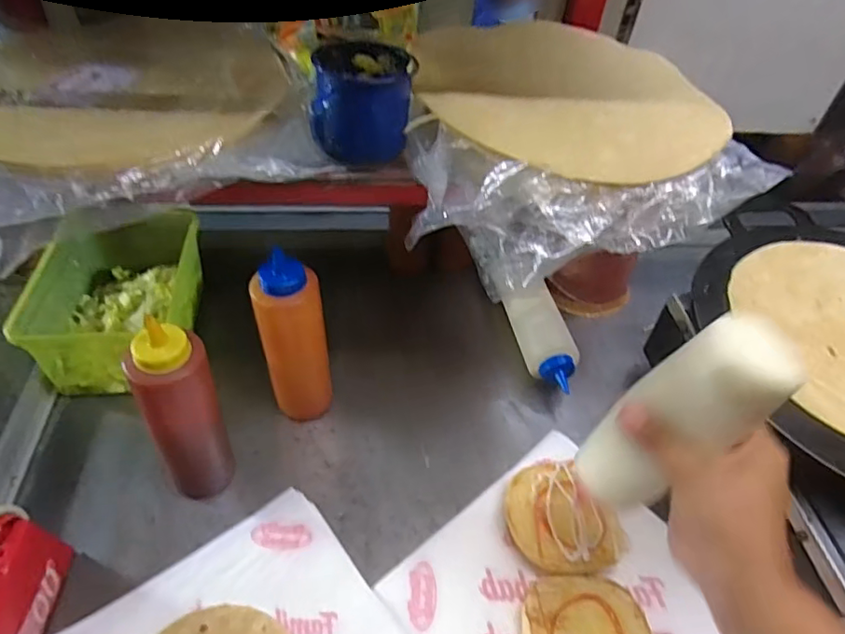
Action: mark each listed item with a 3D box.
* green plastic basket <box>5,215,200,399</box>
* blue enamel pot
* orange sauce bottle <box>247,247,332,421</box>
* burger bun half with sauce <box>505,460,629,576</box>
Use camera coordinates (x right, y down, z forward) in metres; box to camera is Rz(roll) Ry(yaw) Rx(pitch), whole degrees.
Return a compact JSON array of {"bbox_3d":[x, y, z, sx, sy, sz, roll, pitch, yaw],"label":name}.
[{"bbox_3d":[-0.336,-0.037,0.648,0.152,0.110,0.218,-5,46,-11],"label":"green plastic basket"},{"bbox_3d":[-0.045,-0.156,0.425,0.078,0.064,0.083,4,44,-4],"label":"blue enamel pot"},{"bbox_3d":[-0.122,0.029,0.554,0.066,0.193,0.051,-9,47,-14],"label":"orange sauce bottle"},{"bbox_3d":[0.126,0.186,0.528,0.094,0.032,0.103,5,45,-5],"label":"burger bun half with sauce"}]

